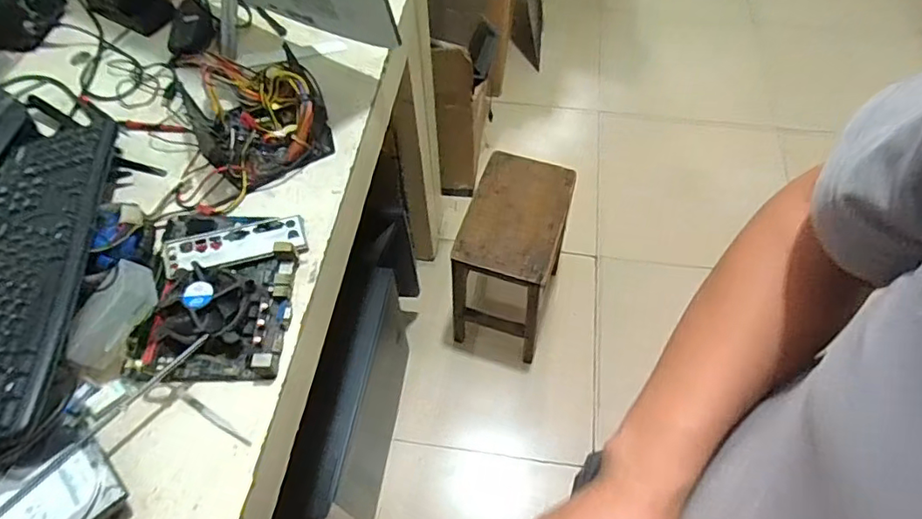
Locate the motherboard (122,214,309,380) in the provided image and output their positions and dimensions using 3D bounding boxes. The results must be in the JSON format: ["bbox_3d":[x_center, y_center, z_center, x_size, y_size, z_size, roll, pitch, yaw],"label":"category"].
[{"bbox_3d":[-0.280,0.029,0.643,0.163,0.062,0.218,0,58,1],"label":"motherboard"}]

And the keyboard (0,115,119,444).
[{"bbox_3d":[-0.480,-0.007,0.608,0.140,0.021,0.440,-8,58,-4],"label":"keyboard"}]

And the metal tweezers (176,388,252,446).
[{"bbox_3d":[-0.263,0.167,0.592,0.107,0.008,0.011,26,61,19],"label":"metal tweezers"}]

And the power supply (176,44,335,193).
[{"bbox_3d":[-0.286,-0.206,0.768,0.160,0.090,0.189,-29,59,-16],"label":"power supply"}]

